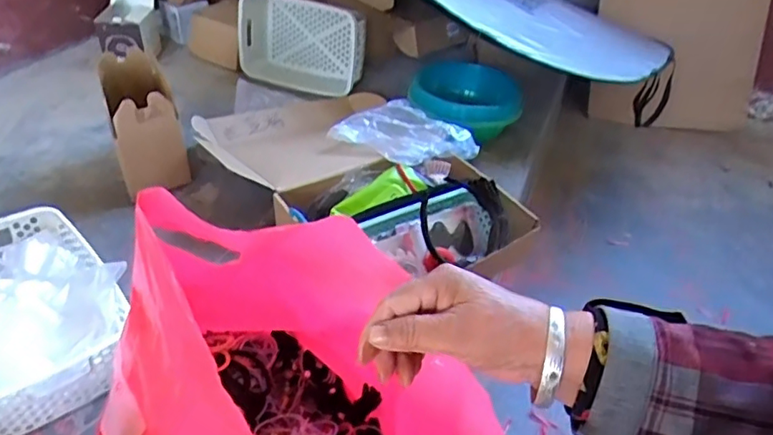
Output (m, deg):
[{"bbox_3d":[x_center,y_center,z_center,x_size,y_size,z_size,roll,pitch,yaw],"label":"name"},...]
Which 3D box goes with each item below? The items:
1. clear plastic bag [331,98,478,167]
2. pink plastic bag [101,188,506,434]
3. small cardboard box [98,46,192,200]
[{"bbox_3d":[0.037,-0.158,1.048,0.244,0.052,0.165,22,41,21],"label":"clear plastic bag"},{"bbox_3d":[-0.100,0.158,0.498,0.385,0.272,0.245,4,38,0],"label":"pink plastic bag"},{"bbox_3d":[-0.435,-0.162,1.028,0.108,0.182,0.206,-15,42,-22],"label":"small cardboard box"}]

